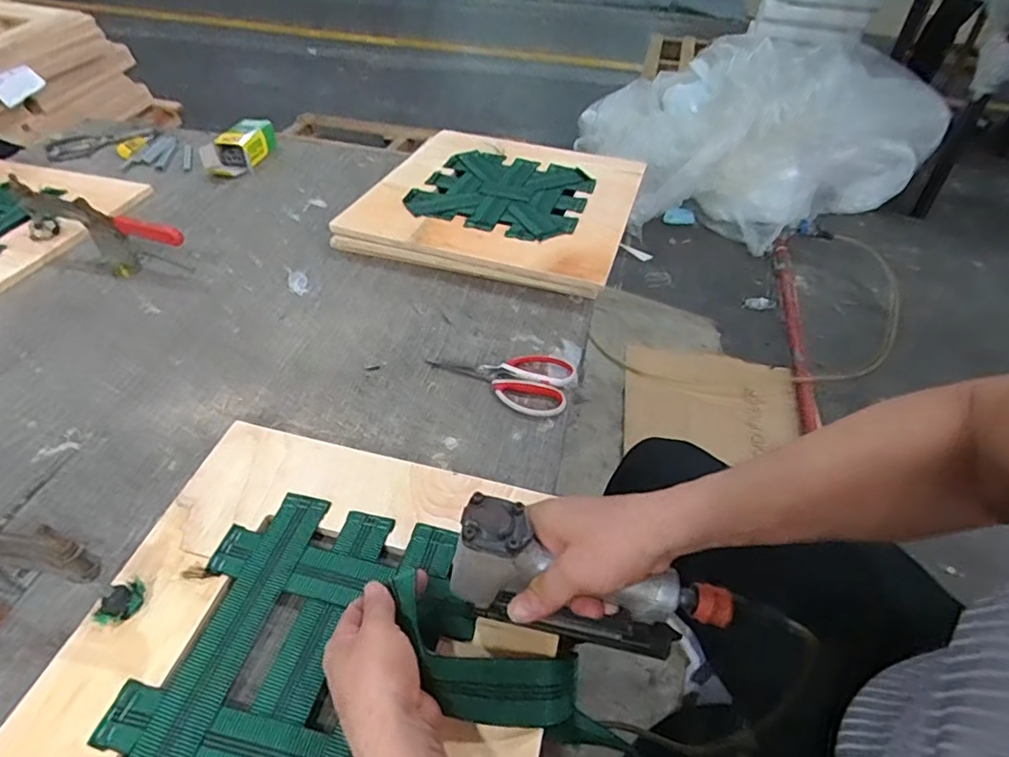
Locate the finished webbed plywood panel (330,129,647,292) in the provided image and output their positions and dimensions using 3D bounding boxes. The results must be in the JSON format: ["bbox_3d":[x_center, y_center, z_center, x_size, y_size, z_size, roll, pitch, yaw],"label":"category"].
[{"bbox_3d":[-0.002,-0.308,0.990,0.418,0.029,0.375,14,49,12],"label":"finished webbed plywood panel"}]

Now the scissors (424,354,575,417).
[{"bbox_3d":[-0.006,-0.007,0.752,0.184,0.012,0.105,12,45,11],"label":"scissors"}]

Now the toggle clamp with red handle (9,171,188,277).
[{"bbox_3d":[-0.629,-0.226,0.894,0.307,0.101,0.043,16,46,14],"label":"toggle clamp with red handle"}]

